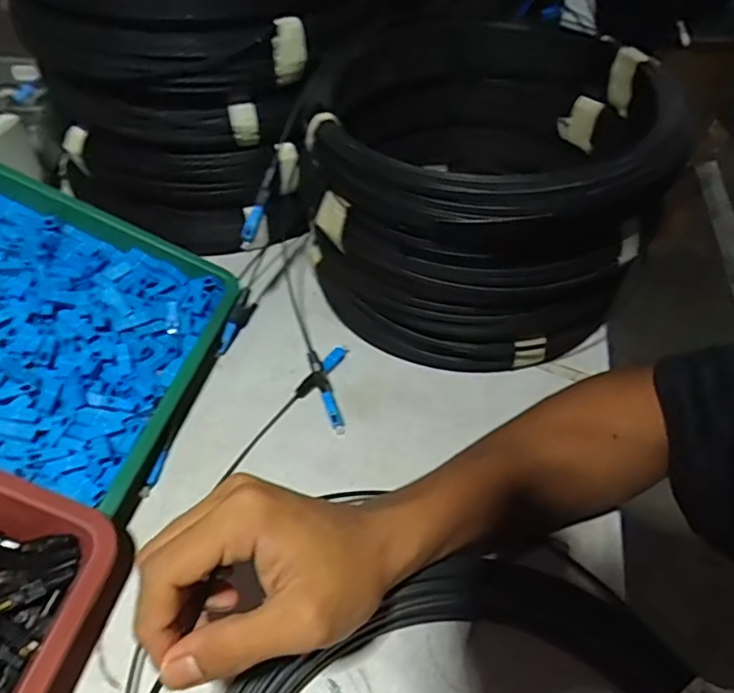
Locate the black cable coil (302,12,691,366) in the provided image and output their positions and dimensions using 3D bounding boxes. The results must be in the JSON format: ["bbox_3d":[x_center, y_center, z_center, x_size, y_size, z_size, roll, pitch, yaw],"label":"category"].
[{"bbox_3d":[0.090,-0.118,0.480,0.251,0.177,0.264,1,45,4],"label":"black cable coil"}]

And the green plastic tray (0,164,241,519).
[{"bbox_3d":[-0.277,-0.042,0.415,0.329,0.037,0.215,23,50,-5],"label":"green plastic tray"}]

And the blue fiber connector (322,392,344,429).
[{"bbox_3d":[-0.025,0.047,0.433,0.010,0.007,0.027,-18,73,-15],"label":"blue fiber connector"}]

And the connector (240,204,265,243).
[{"bbox_3d":[-0.085,-0.092,0.447,0.009,0.031,0.008,10,36,-34],"label":"connector"}]

